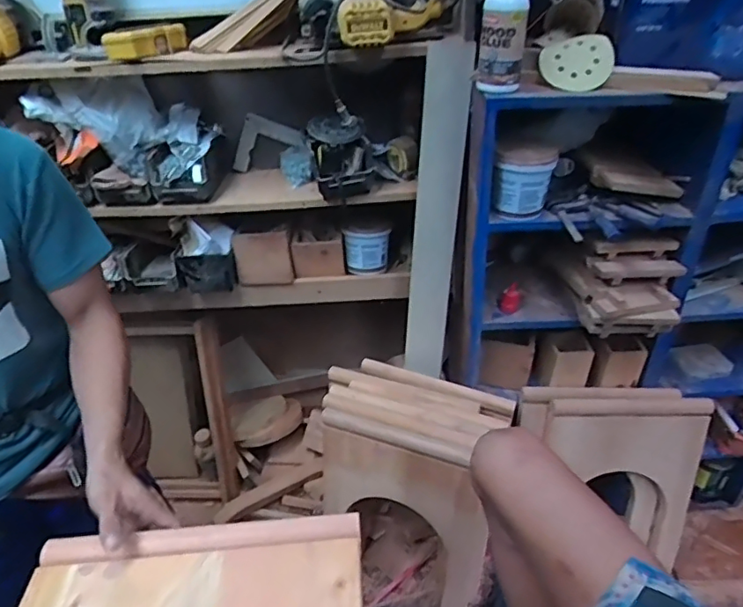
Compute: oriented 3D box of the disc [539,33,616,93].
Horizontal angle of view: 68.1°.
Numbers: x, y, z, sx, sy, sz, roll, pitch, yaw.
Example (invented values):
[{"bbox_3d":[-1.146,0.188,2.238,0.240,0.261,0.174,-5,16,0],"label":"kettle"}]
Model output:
[{"bbox_3d":[0.365,-0.419,0.954,0.122,0.021,0.125,-5,72,15],"label":"disc"}]

